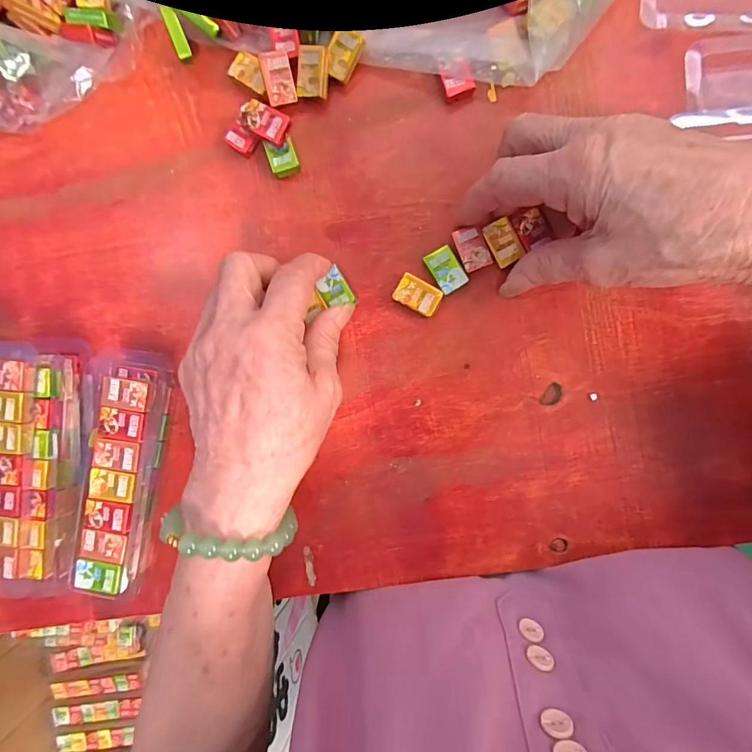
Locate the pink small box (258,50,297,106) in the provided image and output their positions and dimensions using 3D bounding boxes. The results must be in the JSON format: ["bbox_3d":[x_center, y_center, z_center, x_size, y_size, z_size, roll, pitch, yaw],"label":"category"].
[{"bbox_3d":[-0.056,-0.173,0.245,0.017,0.004,0.027,-15,114,-13],"label":"pink small box"}]

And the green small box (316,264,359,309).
[{"bbox_3d":[-0.024,-0.050,0.250,0.017,0.006,0.024,-33,88,5],"label":"green small box"}]

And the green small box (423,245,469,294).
[{"bbox_3d":[0.041,-0.061,0.246,0.016,0.006,0.025,-31,89,5],"label":"green small box"}]

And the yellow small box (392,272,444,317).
[{"bbox_3d":[0.025,-0.047,0.249,0.026,0.008,0.017,29,94,4],"label":"yellow small box"}]

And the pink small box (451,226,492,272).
[{"bbox_3d":[0.055,-0.073,0.242,0.016,0.004,0.025,-22,90,6],"label":"pink small box"}]

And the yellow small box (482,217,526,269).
[{"bbox_3d":[0.073,-0.076,0.239,0.016,0.004,0.026,-27,89,6],"label":"yellow small box"}]

